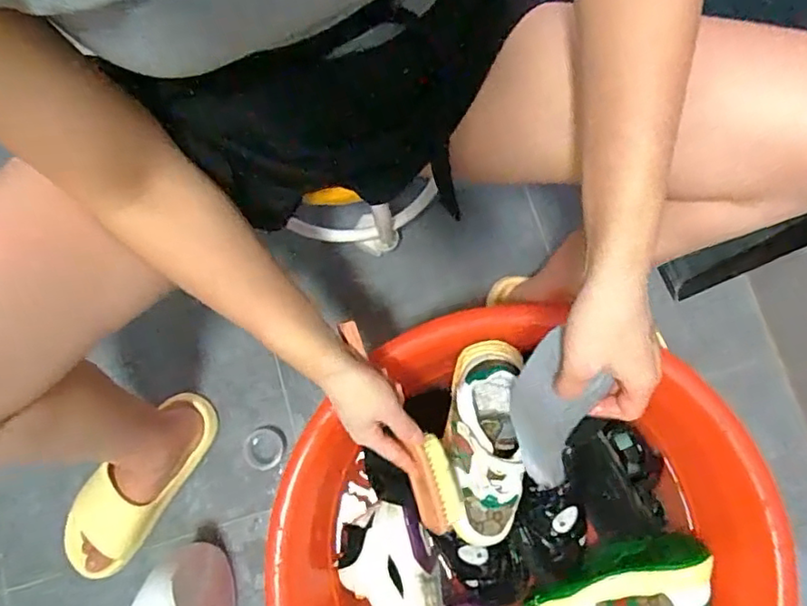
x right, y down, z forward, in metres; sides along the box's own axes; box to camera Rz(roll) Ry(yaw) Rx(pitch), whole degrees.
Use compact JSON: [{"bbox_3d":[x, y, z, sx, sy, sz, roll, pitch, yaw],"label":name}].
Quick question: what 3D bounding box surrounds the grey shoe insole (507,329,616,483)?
[{"bbox_3d":[0.121,0.094,0.493,0.025,0.180,0.071,-25,52,-21],"label":"grey shoe insole"}]

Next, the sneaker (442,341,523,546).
[{"bbox_3d":[0.084,0.151,0.629,0.074,0.077,0.211,0,91,1],"label":"sneaker"}]

